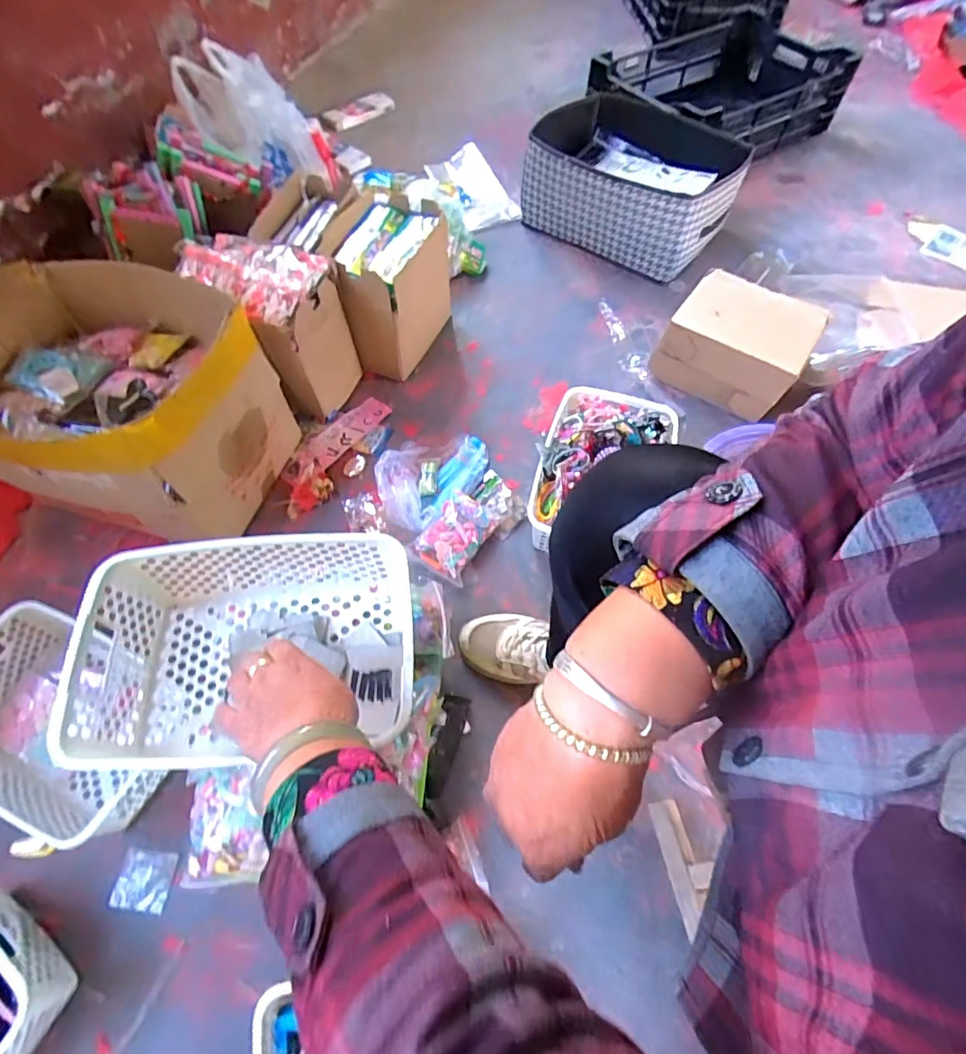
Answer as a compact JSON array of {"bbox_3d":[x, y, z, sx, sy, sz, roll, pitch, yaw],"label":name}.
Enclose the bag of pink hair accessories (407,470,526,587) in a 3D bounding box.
[{"bbox_3d":[-0.018,-0.008,0.861,0.107,0.046,0.210,35,65,18],"label":"bag of pink hair accessories"}]

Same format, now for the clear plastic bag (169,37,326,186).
[{"bbox_3d":[-0.566,-0.992,1.296,0.289,0.272,0.134,-17,61,-11],"label":"clear plastic bag"}]

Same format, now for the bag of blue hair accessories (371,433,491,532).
[{"bbox_3d":[-0.084,-0.099,0.902,0.220,0.064,0.135,-39,68,-21],"label":"bag of blue hair accessories"}]

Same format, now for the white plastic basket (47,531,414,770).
[{"bbox_3d":[-0.215,0.122,0.505,0.295,0.107,0.193,-3,60,-3],"label":"white plastic basket"}]

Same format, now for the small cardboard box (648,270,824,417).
[{"bbox_3d":[0.500,-0.343,1.001,0.265,0.145,0.227,30,64,16],"label":"small cardboard box"}]

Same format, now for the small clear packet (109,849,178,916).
[{"bbox_3d":[-0.406,0.423,0.634,0.067,0.008,0.060,5,60,2],"label":"small clear packet"}]

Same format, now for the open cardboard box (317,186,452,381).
[{"bbox_3d":[-0.187,-0.462,1.032,0.193,0.212,0.277,16,61,8],"label":"open cardboard box"}]

